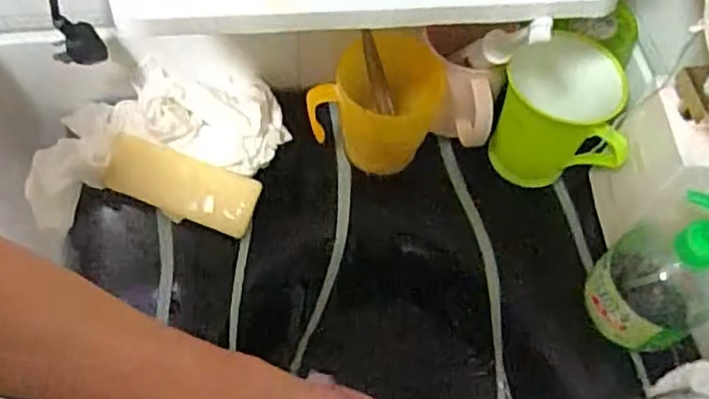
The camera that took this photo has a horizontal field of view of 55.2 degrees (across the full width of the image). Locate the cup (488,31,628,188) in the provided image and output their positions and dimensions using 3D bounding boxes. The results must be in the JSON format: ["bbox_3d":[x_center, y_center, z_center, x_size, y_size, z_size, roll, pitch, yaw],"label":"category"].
[{"bbox_3d":[0.182,-0.075,0.608,0.111,0.109,0.086,18,60,6],"label":"cup"}]

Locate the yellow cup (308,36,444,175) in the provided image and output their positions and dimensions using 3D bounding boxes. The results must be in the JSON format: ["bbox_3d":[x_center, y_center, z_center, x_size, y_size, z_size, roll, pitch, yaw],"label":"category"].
[{"bbox_3d":[0.019,-0.080,0.612,0.111,0.124,0.075,13,59,3],"label":"yellow cup"}]

